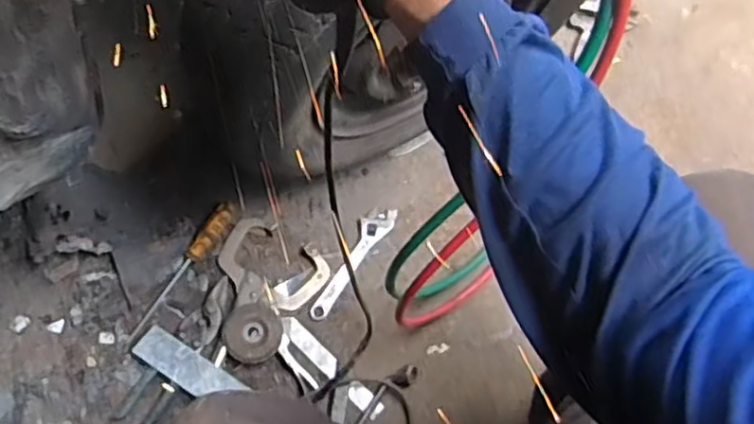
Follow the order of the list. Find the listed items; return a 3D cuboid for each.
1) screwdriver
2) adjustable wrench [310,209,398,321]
[{"bbox_3d":[-0.281,0.085,0.989,0.033,0.022,0.240,27,70,8],"label":"screwdriver"},{"bbox_3d":[-0.036,0.071,1.015,0.043,0.013,0.203,32,70,10],"label":"adjustable wrench"}]

